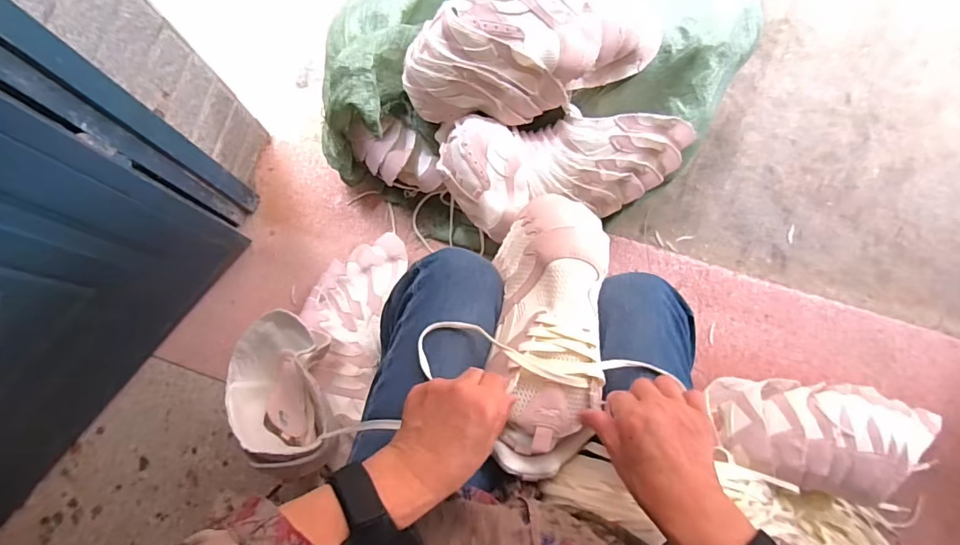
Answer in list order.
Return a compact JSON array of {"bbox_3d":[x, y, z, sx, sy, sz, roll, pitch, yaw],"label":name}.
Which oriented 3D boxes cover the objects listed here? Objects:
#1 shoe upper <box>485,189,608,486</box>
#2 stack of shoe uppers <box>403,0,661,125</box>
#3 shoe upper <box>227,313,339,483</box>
[{"bbox_3d":[0.067,0.041,0.482,0.103,0.121,0.297,5,69,3],"label":"shoe upper"},{"bbox_3d":[0.076,-0.340,0.714,0.383,0.126,0.172,-11,77,-1],"label":"stack of shoe uppers"},{"bbox_3d":[-0.267,0.156,0.648,0.146,0.089,0.189,-8,77,0],"label":"shoe upper"}]

